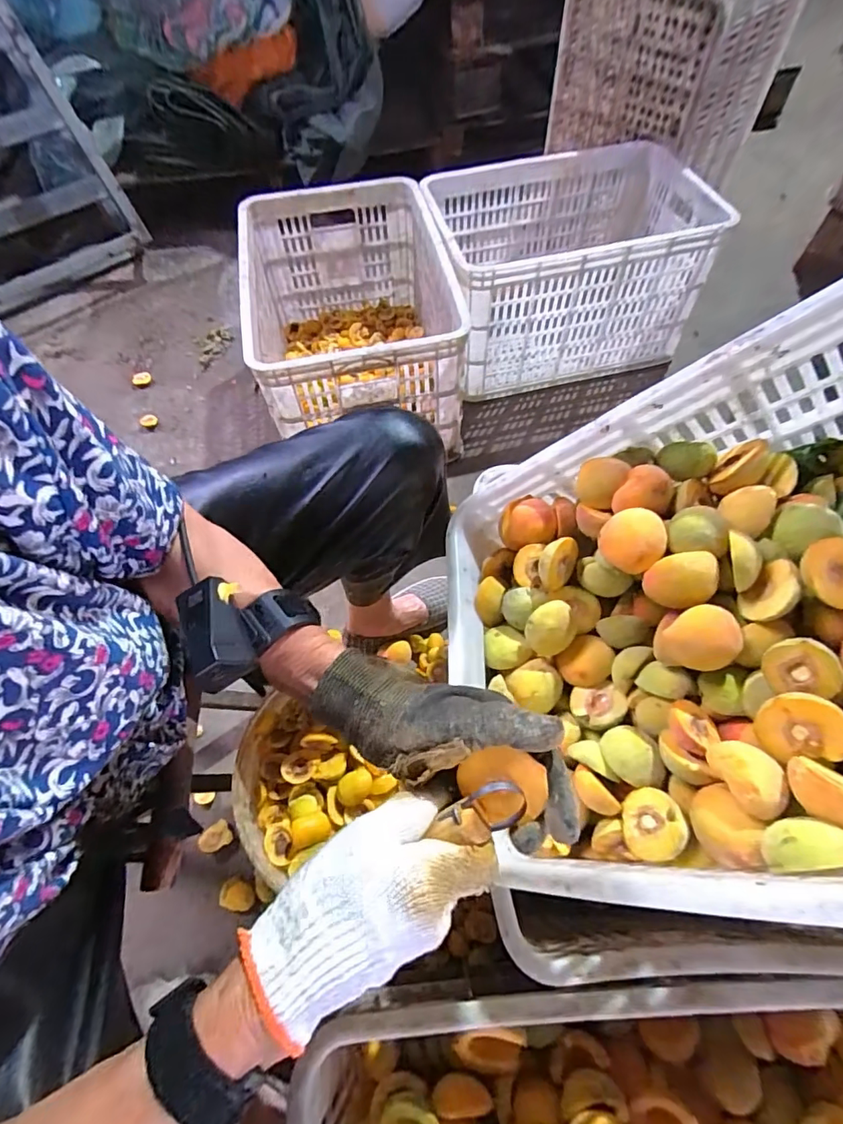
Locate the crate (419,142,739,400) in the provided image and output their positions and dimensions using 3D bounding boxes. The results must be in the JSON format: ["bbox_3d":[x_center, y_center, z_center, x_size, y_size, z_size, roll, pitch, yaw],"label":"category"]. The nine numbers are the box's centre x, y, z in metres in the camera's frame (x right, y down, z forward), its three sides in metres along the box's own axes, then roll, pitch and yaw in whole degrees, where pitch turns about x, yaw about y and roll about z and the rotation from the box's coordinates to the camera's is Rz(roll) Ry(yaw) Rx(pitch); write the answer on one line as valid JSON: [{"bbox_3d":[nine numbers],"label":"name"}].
[{"bbox_3d":[0.299,-0.619,1.045,0.527,0.287,0.353,-13,62,-4],"label":"crate"}]

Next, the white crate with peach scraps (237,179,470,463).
[{"bbox_3d":[-0.133,-0.469,0.976,0.356,0.279,0.502,-11,61,-3],"label":"white crate with peach scraps"}]

